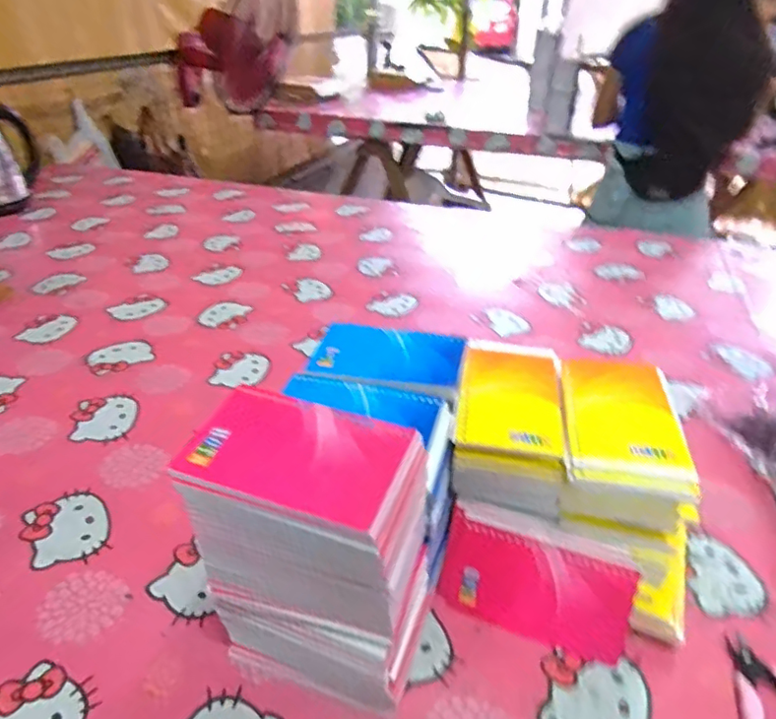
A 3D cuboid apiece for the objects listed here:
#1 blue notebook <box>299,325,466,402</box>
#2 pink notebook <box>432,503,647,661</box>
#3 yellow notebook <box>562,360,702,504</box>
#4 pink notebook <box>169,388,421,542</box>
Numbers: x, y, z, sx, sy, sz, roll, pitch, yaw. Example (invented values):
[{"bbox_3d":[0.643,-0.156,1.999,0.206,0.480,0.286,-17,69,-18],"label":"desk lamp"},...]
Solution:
[{"bbox_3d":[0.000,-0.004,0.488,0.126,0.011,0.086,8,34,10],"label":"blue notebook"},{"bbox_3d":[0.109,0.175,0.425,0.140,0.080,0.009,17,9,21],"label":"pink notebook"},{"bbox_3d":[0.180,0.046,0.435,0.086,0.020,0.141,6,34,7],"label":"yellow notebook"},{"bbox_3d":[-0.054,0.056,0.338,0.131,0.013,0.079,14,46,17],"label":"pink notebook"}]

